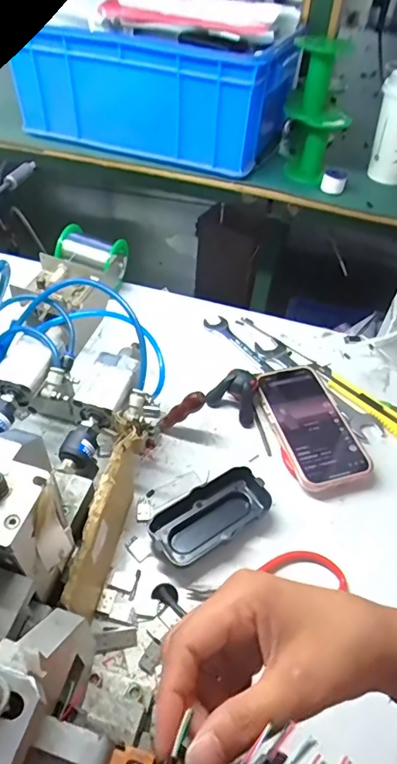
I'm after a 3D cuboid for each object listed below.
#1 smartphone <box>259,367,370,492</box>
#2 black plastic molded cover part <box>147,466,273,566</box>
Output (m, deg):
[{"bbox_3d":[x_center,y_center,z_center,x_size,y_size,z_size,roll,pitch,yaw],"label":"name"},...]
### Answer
[{"bbox_3d":[0.118,0.044,0.495,0.077,0.020,0.156,-11,50,-15],"label":"smartphone"},{"bbox_3d":[0.011,0.121,0.416,0.107,0.026,0.050,-25,55,-25],"label":"black plastic molded cover part"}]

